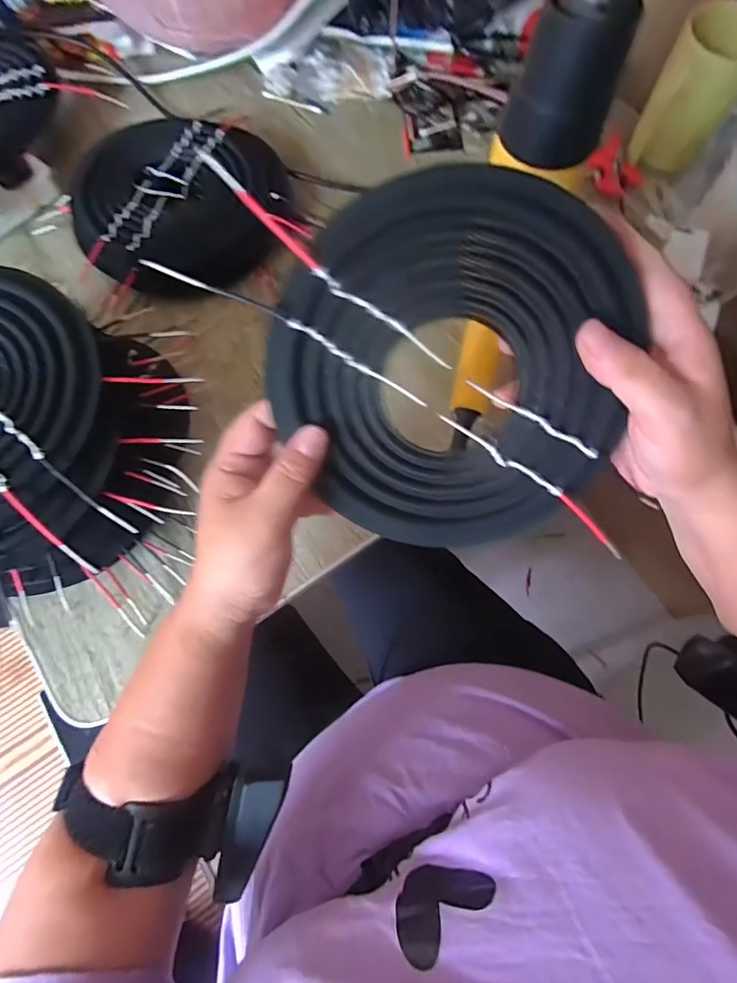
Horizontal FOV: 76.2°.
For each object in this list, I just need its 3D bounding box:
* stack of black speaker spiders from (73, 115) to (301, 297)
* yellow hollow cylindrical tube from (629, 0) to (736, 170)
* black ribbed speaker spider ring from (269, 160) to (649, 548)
[{"bbox_3d":[-0.182,-0.278,0.465,0.203,0.055,0.181,-4,71,-2],"label":"stack of black speaker spiders"},{"bbox_3d":[0.318,-0.386,0.458,0.079,0.108,0.070,26,73,8],"label":"yellow hollow cylindrical tube"},{"bbox_3d":[0.038,-0.052,0.237,0.166,0.012,0.180,1,115,5],"label":"black ribbed speaker spider ring"}]

